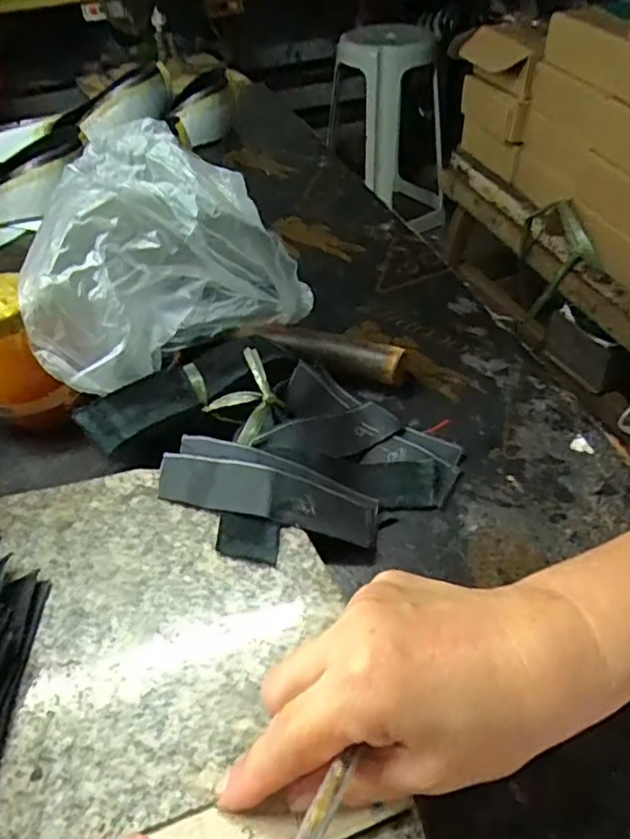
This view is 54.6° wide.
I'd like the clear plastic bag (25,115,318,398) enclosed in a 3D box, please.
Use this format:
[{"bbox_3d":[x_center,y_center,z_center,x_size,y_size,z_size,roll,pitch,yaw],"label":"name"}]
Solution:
[{"bbox_3d":[-0.107,-0.103,0.389,0.163,0.127,0.105,-27,49,-21],"label":"clear plastic bag"}]

